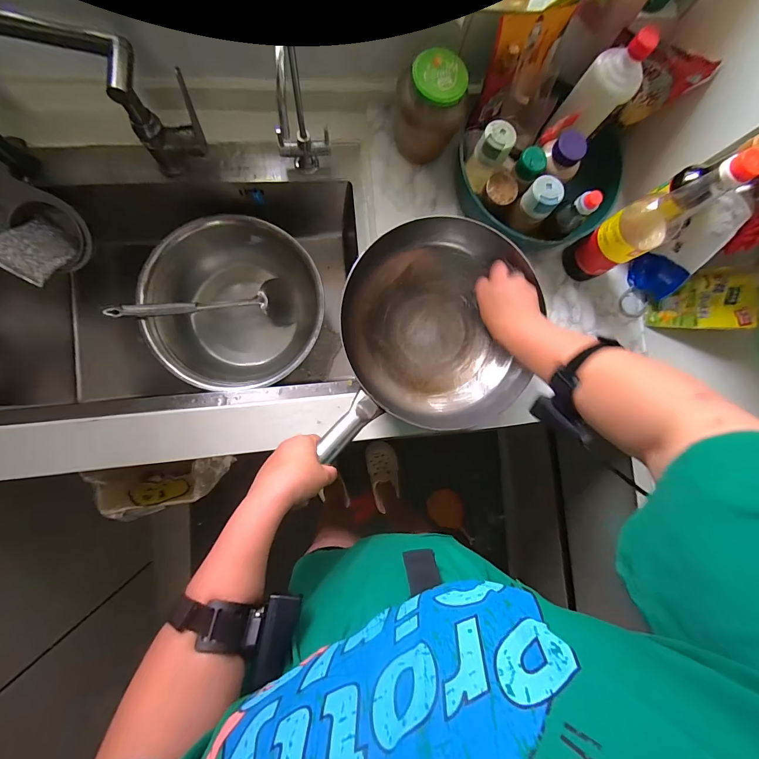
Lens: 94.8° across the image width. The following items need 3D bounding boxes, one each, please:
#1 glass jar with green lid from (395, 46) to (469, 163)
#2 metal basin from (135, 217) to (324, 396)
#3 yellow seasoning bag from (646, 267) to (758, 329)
[{"bbox_3d":[0.078,-0.436,0.563,0.092,0.117,0.092,0,86,-7],"label":"glass jar with green lid"},{"bbox_3d":[-0.277,-0.131,0.700,0.316,0.153,0.292,0,86,-7],"label":"metal basin"},{"bbox_3d":[0.606,-0.150,0.652,0.170,0.018,0.106,5,92,16],"label":"yellow seasoning bag"}]

